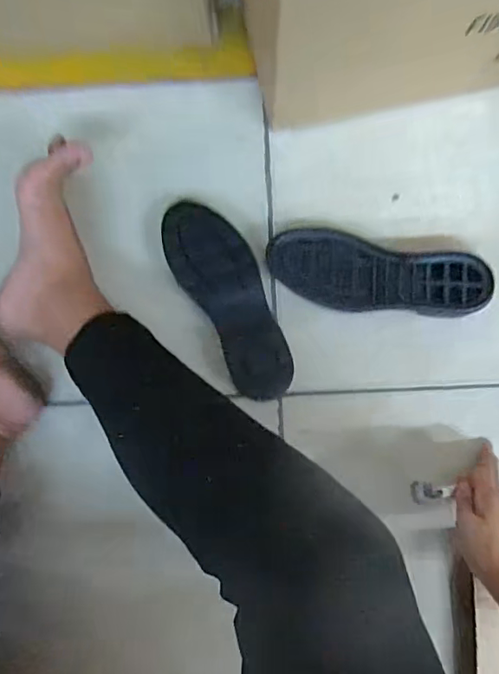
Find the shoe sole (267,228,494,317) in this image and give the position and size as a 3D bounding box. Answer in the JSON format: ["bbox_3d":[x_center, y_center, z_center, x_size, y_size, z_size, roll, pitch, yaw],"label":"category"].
[{"bbox_3d":[0.148,-0.070,0.636,0.247,0.029,0.085,12,83,3],"label":"shoe sole"}]

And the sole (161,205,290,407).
[{"bbox_3d":[-0.021,-0.047,0.637,0.085,0.030,0.246,-29,83,-2],"label":"sole"}]

